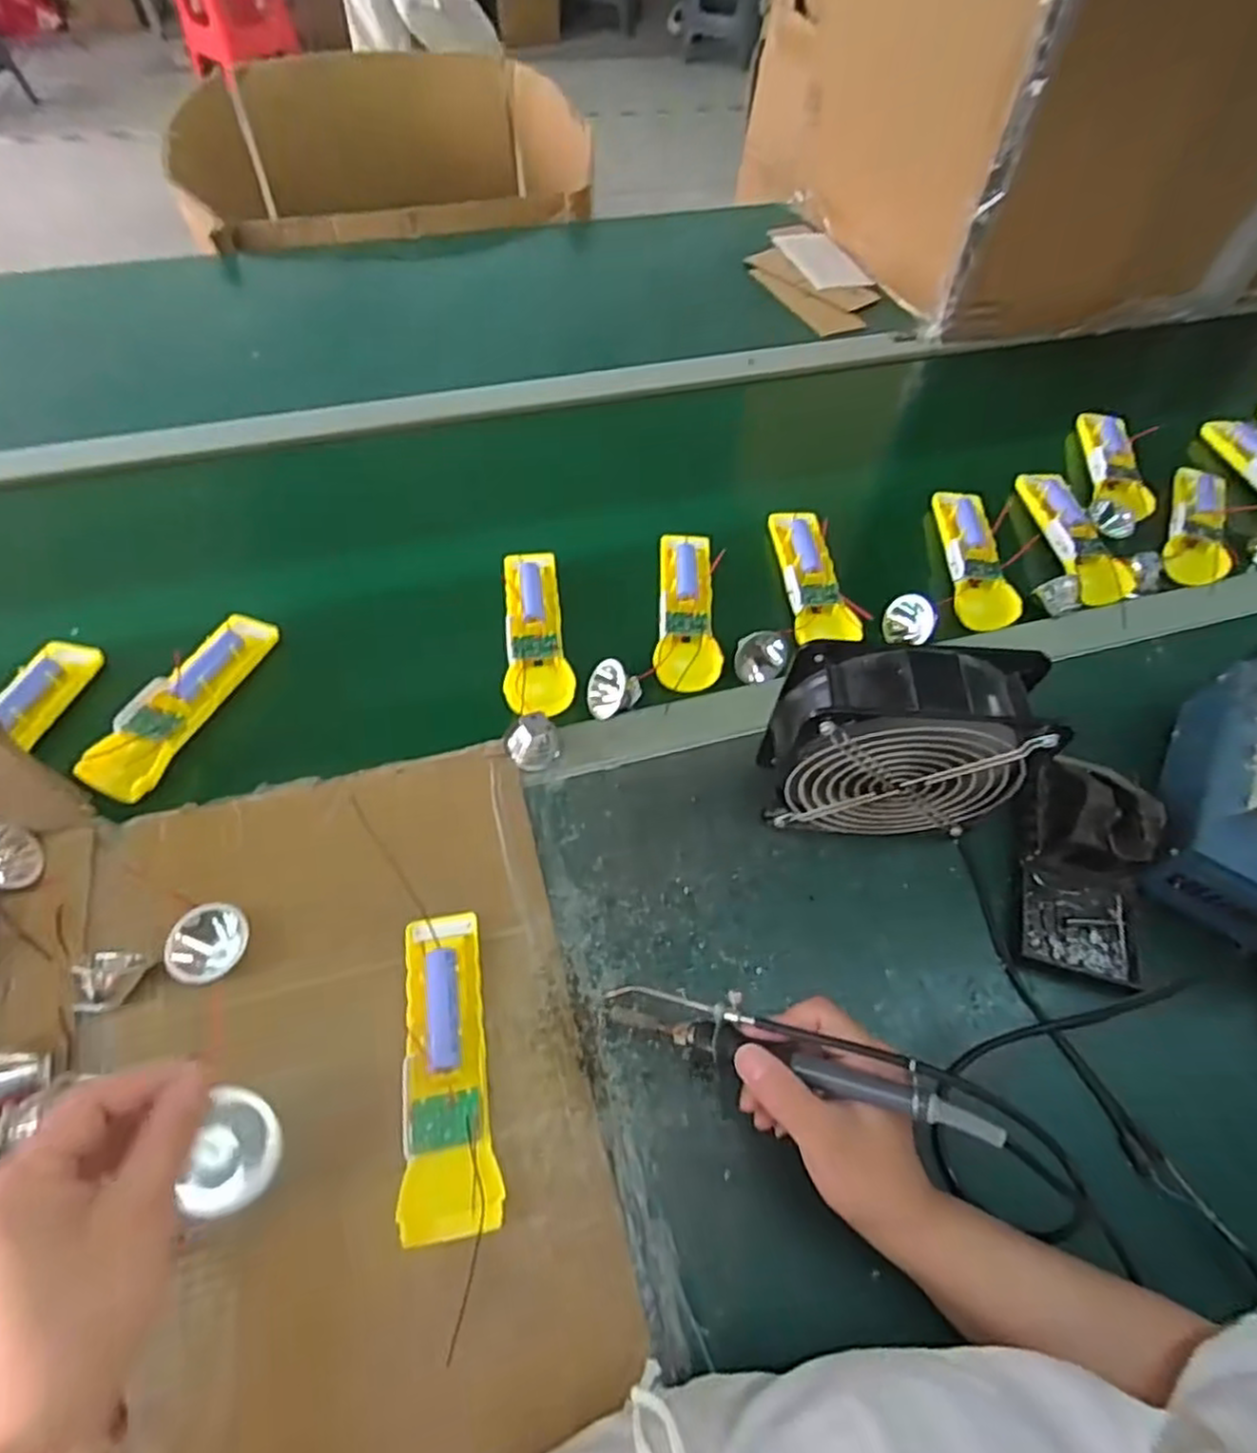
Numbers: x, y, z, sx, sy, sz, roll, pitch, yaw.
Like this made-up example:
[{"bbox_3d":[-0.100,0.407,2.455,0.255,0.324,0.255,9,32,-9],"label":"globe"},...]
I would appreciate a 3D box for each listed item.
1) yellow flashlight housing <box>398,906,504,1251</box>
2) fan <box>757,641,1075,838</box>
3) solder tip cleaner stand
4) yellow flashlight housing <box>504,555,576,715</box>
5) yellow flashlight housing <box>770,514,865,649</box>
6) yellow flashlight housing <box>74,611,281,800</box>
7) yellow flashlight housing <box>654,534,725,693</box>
[{"bbox_3d":[-0.101,0.188,0.405,0.048,0.034,0.164,-5,55,-9],"label":"yellow flashlight housing"},{"bbox_3d":[0.169,0.018,0.474,0.147,0.163,0.062,5,54,-1],"label":"fan"},{"bbox_3d":[0.311,0.089,0.482,0.072,0.085,0.143,16,55,6],"label":"solder tip cleaner stand"},{"bbox_3d":[-0.078,-0.077,0.591,0.053,0.027,0.168,-6,55,-9],"label":"yellow flashlight housing"},{"bbox_3d":[0.165,-0.137,0.642,0.052,0.026,0.154,0,55,-5],"label":"yellow flashlight housing"},{"bbox_3d":[-0.335,-0.024,0.541,0.050,0.022,0.168,18,55,8],"label":"yellow flashlight housing"},{"bbox_3d":[0.051,-0.097,0.611,0.051,0.026,0.166,5,54,-2],"label":"yellow flashlight housing"}]

